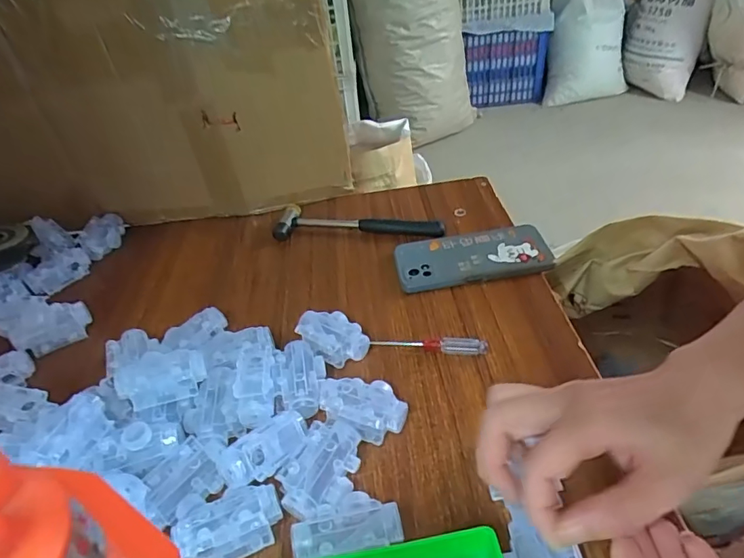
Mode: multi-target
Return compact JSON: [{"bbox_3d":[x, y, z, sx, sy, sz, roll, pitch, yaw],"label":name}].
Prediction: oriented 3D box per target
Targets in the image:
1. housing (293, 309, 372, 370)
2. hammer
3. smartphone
[{"bbox_3d":[-0.038,0.055,0.462,0.069,0.027,0.047,14,36,21],"label":"housing"},{"bbox_3d":[-0.016,-0.067,0.613,0.207,0.028,0.051,1,39,10],"label":"hammer"},{"bbox_3d":[0.108,-0.027,0.539,0.160,0.010,0.081,-9,44,2],"label":"smartphone"}]

